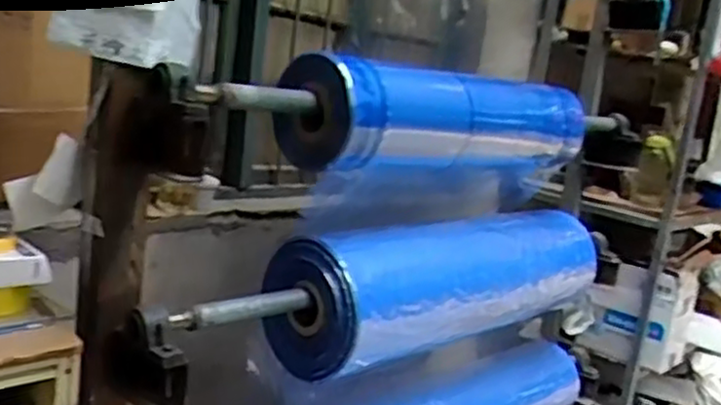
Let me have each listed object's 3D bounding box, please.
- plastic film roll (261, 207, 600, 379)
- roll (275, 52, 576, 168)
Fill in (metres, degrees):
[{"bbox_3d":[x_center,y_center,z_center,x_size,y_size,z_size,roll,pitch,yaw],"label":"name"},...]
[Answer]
[{"bbox_3d":[0.224,0.178,1.759,0.257,0.250,0.951,16,13,39],"label":"plastic film roll"},{"bbox_3d":[0.176,-0.182,1.595,0.209,0.190,0.895,17,14,43],"label":"roll"}]

